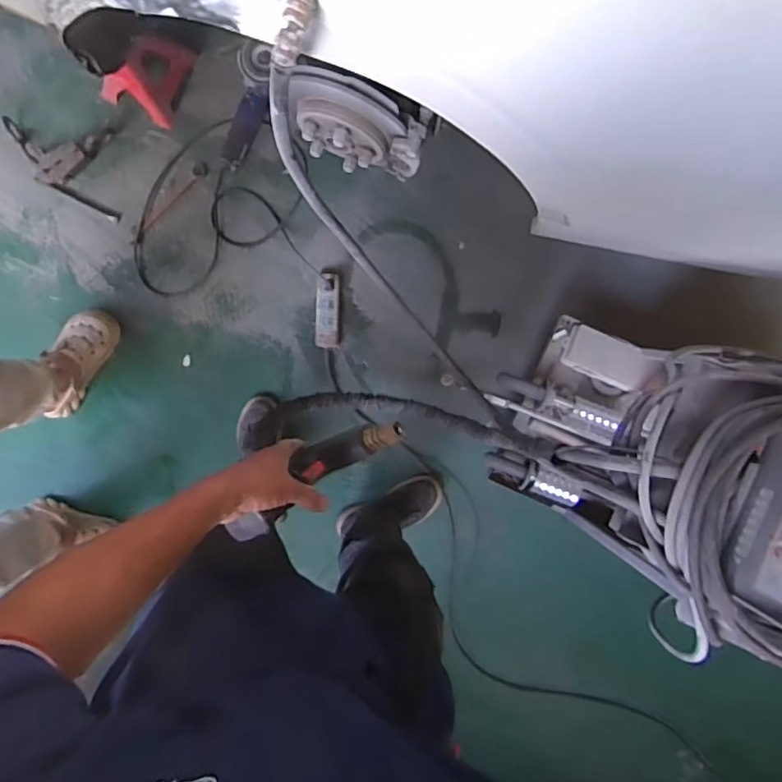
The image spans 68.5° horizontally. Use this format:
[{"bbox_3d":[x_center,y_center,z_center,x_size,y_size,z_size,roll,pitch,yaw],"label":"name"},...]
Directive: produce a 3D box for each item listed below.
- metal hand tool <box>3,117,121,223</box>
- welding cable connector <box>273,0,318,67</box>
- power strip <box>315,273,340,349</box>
[{"bbox_3d":[-0.773,-0.522,1.351,0.259,0.023,0.199,6,94,1],"label":"metal hand tool"},{"bbox_3d":[-0.083,-0.314,0.495,0.021,0.018,0.062,24,94,0],"label":"welding cable connector"},{"bbox_3d":[-0.150,-0.193,1.381,0.056,0.033,0.180,4,94,1],"label":"power strip"}]

